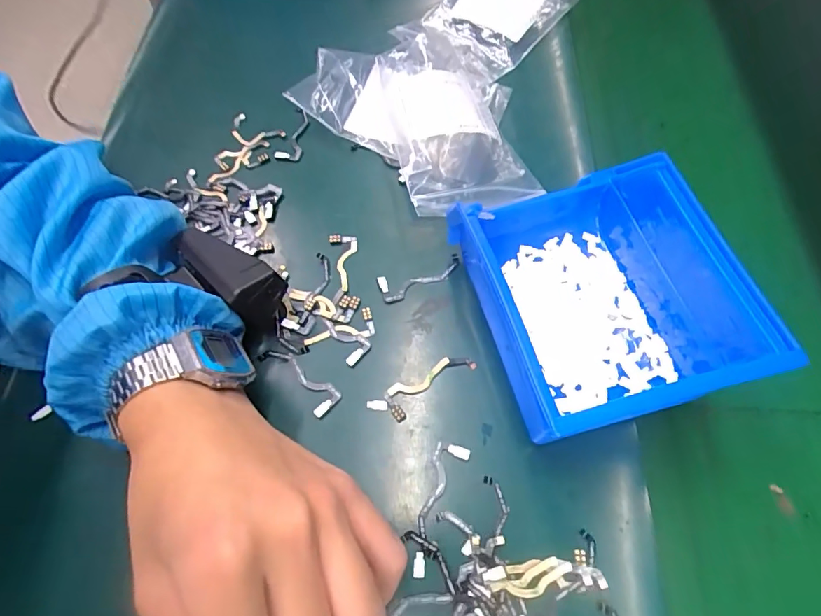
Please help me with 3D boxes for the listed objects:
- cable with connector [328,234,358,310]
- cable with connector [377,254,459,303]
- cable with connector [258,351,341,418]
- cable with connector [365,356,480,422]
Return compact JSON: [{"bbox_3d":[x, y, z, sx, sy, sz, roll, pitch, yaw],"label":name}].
[{"bbox_3d":[-0.041,-0.025,0.296,0.017,0.004,0.053,-8,64,-2],"label":"cable with connector"},{"bbox_3d":[0.007,-0.018,0.291,0.054,0.004,0.018,-20,65,-8],"label":"cable with connector"},{"bbox_3d":[-0.064,0.039,0.264,0.053,0.004,0.017,35,69,17],"label":"cable with connector"},{"bbox_3d":[0.008,0.044,0.260,0.062,0.004,0.018,-28,66,-12],"label":"cable with connector"}]

